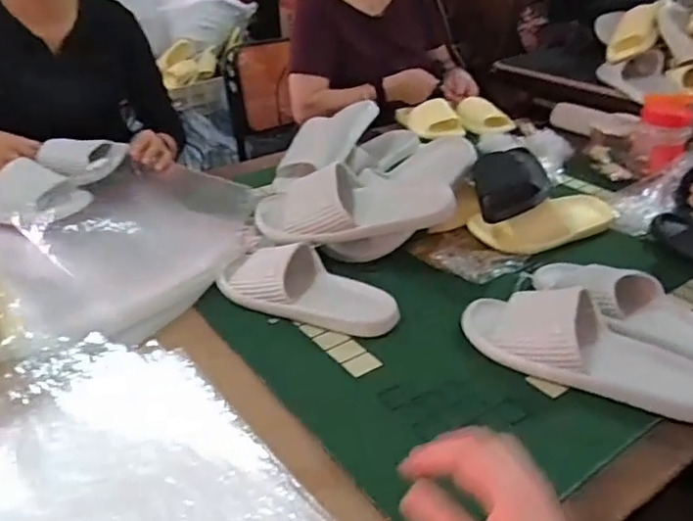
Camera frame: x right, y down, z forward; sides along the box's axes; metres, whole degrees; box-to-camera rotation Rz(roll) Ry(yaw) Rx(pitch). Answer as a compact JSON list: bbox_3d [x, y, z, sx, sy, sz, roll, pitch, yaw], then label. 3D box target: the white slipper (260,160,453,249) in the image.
[{"bbox_3d":[0.007,-0.086,0.887,0.283,0.074,0.119,-4,32,-3],"label":"white slipper"}]

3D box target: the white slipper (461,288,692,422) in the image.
[{"bbox_3d":[0.272,0.089,0.683,0.287,0.068,0.112,16,36,26],"label":"white slipper"}]

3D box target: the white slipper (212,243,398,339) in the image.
[{"bbox_3d":[-0.052,0.025,0.802,0.250,0.068,0.105,11,34,20],"label":"white slipper"}]

